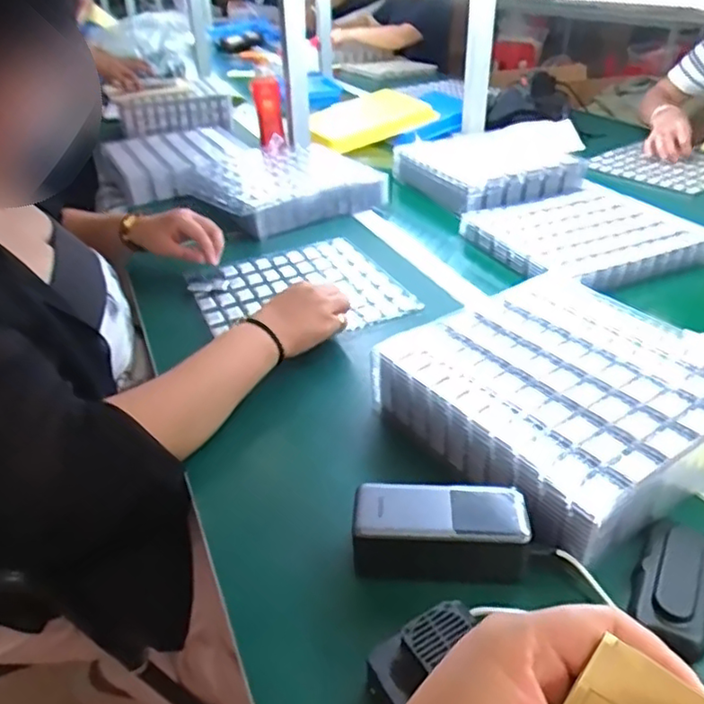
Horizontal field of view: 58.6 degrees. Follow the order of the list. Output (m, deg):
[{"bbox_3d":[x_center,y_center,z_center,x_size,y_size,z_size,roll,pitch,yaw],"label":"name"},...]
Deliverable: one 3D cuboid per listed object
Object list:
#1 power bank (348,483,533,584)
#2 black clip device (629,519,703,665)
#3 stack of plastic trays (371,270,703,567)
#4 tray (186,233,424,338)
[{"bbox_3d":[0.067,0.141,0.485,0.127,0.054,0.062,0,33,2],"label":"power bank"},{"bbox_3d":[0.232,0.163,0.446,0.052,0.024,0.096,17,37,27],"label":"black clip device"},{"bbox_3d":[0.199,0.036,0.595,0.271,0.063,0.271,-20,37,-26],"label":"stack of plastic trays"},{"bbox_3d":[-0.081,-0.091,0.887,0.264,0.018,0.282,-16,35,-21],"label":"tray"}]

